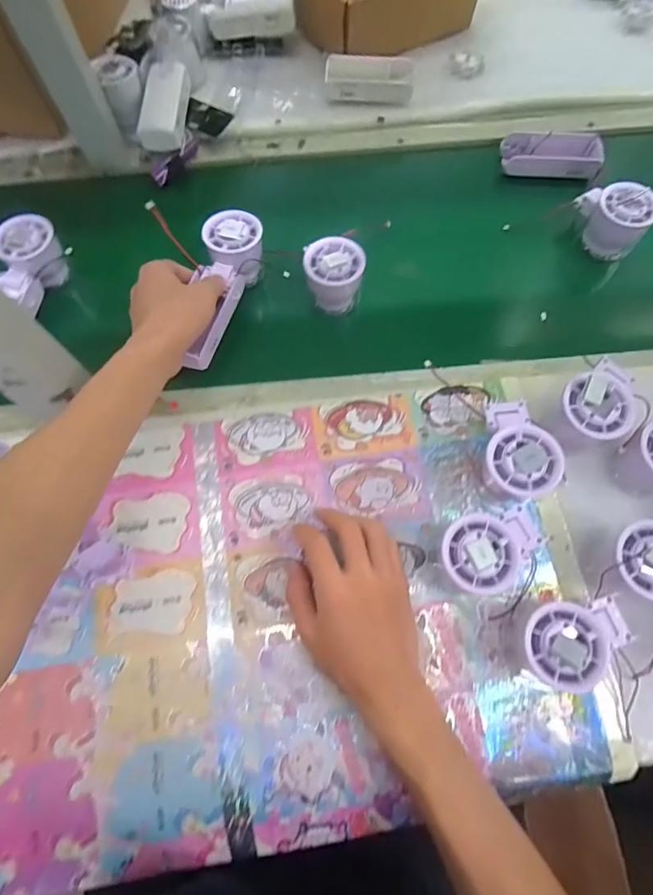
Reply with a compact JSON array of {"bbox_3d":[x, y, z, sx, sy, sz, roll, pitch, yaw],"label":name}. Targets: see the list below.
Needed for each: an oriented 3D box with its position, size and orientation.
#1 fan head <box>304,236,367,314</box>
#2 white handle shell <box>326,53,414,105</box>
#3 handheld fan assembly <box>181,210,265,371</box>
[{"bbox_3d":[0.008,-0.174,0.475,0.057,0.051,0.057,-7,71,-2],"label":"fan head"},{"bbox_3d":[0.053,-0.449,0.571,0.103,0.030,0.048,1,71,1],"label":"white handle shell"},{"bbox_3d":[-0.107,-0.152,0.463,0.059,0.050,0.172,10,75,4],"label":"handheld fan assembly"}]

